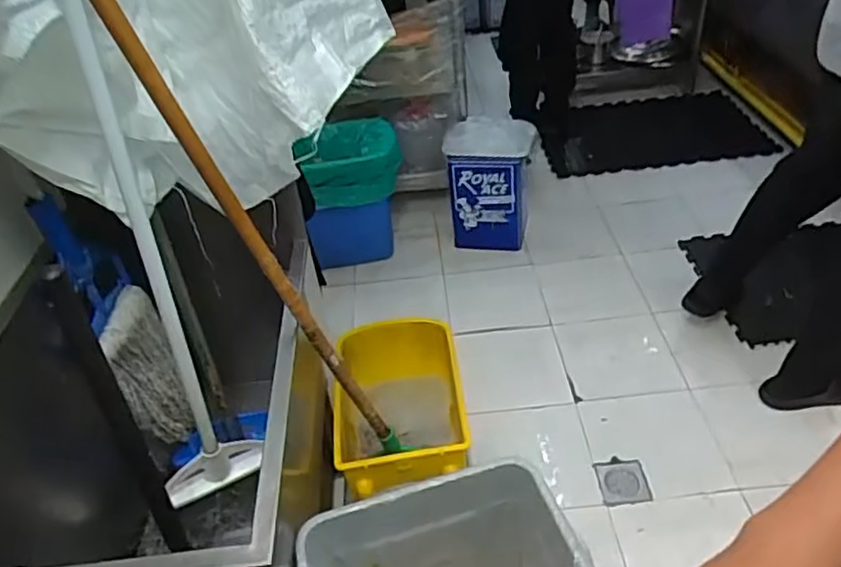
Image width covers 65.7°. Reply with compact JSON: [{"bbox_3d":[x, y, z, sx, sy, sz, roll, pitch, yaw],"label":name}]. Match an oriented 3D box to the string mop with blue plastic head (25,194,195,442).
[{"bbox_3d":[-0.461,0.064,1.024,0.090,0.421,0.138,-25,42,-21],"label":"string mop with blue plastic head"}]

